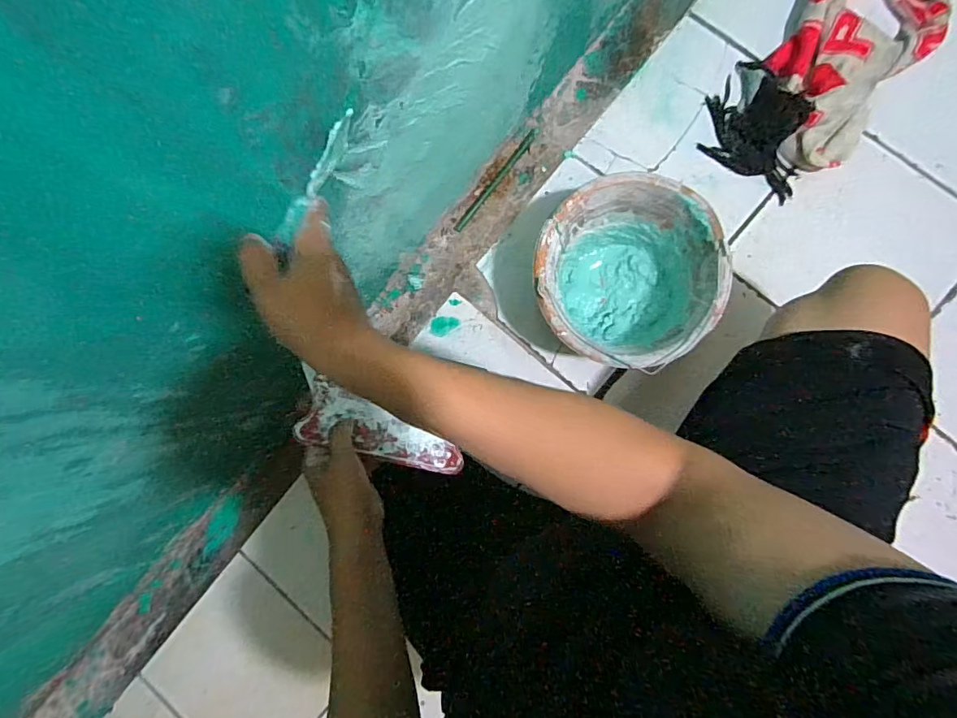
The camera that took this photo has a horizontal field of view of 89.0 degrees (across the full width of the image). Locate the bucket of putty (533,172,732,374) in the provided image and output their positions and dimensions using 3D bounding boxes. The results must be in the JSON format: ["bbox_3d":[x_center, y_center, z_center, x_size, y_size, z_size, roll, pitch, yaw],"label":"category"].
[{"bbox_3d":[0.202,-0.107,0.710,0.229,0.178,0.248,0,84,4],"label":"bucket of putty"}]

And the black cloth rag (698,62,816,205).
[{"bbox_3d":[0.445,-0.358,0.758,0.143,0.041,0.196,-44,85,3],"label":"black cloth rag"}]

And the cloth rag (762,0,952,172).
[{"bbox_3d":[0.560,-0.477,0.741,0.208,0.056,0.359,40,92,6],"label":"cloth rag"}]

